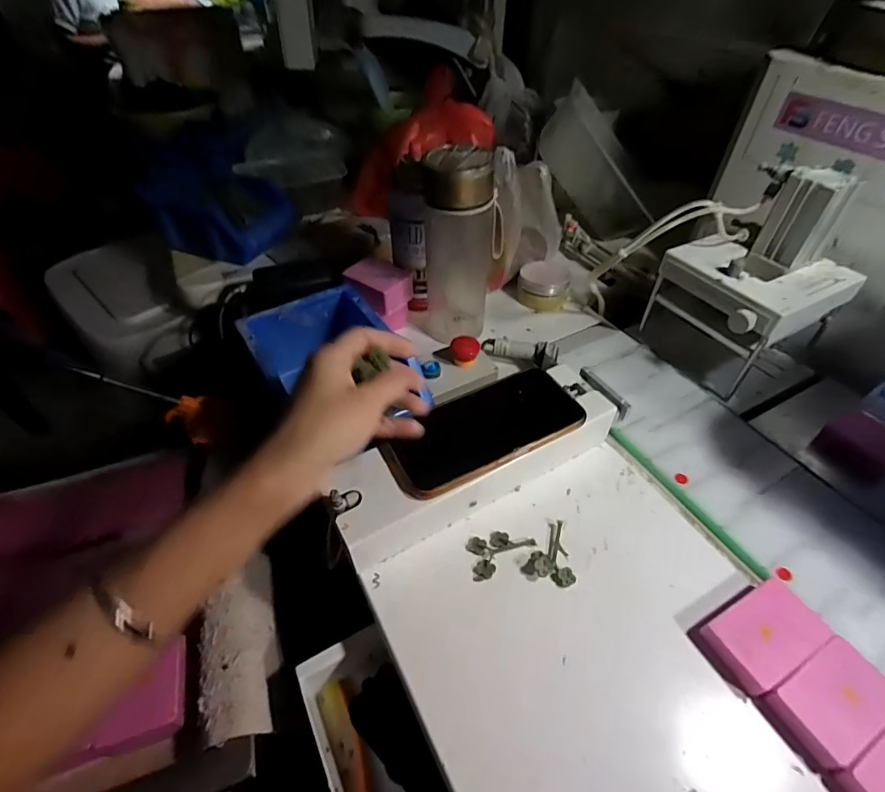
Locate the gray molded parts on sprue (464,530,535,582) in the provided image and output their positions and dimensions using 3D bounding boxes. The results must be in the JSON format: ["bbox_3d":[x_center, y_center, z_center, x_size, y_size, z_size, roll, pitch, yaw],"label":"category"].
[{"bbox_3d":[0.046,0.120,0.357,0.054,0.005,0.033,-13,47,-13],"label":"gray molded parts on sprue"}]

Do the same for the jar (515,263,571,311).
[{"bbox_3d":[0.133,-0.144,0.604,0.066,0.039,0.054,12,49,13],"label":"jar"}]

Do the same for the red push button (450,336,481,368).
[{"bbox_3d":[0.023,-0.044,0.460,0.029,0.022,0.023,0,46,0],"label":"red push button"}]

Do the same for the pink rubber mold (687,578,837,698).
[{"bbox_3d":[0.214,0.161,0.310,0.074,0.022,0.047,-22,50,-20],"label":"pink rubber mold"}]

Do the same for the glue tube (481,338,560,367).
[{"bbox_3d":[0.081,-0.047,0.486,0.078,0.016,0.028,14,47,12],"label":"glue tube"}]

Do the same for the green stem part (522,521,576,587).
[{"bbox_3d":[0.086,0.117,0.354,0.037,0.011,0.048,15,48,14],"label":"green stem part"}]

